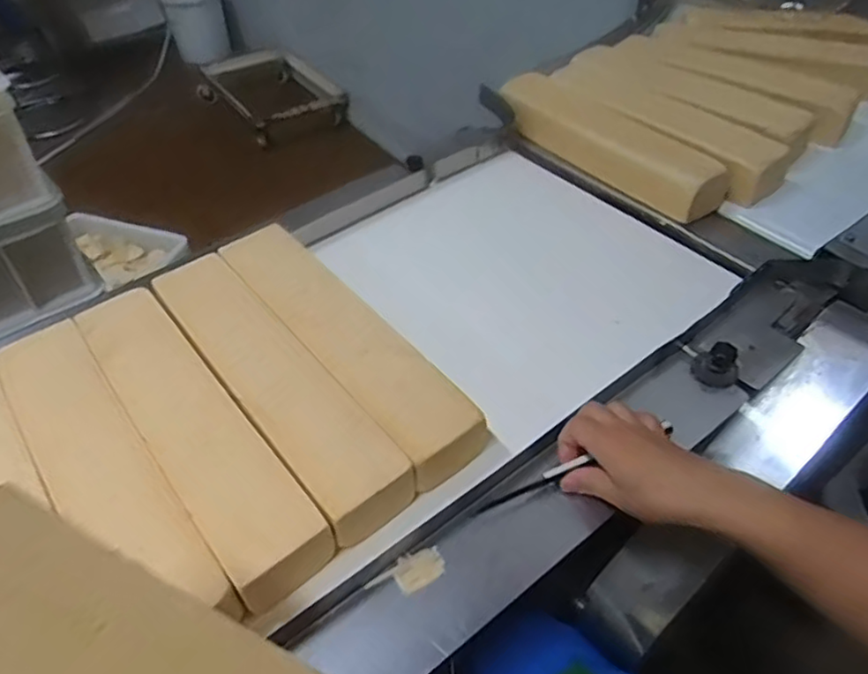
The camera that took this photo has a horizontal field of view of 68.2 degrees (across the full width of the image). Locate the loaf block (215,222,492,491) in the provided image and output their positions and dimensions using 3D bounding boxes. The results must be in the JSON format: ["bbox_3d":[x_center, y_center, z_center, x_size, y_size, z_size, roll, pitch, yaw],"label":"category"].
[{"bbox_3d":[-0.094,0.006,0.622,0.082,0.058,0.355,-31,51,-25],"label":"loaf block"}]

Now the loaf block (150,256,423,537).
[{"bbox_3d":[-0.146,0.043,0.586,0.077,0.051,0.358,-31,51,-25],"label":"loaf block"}]

